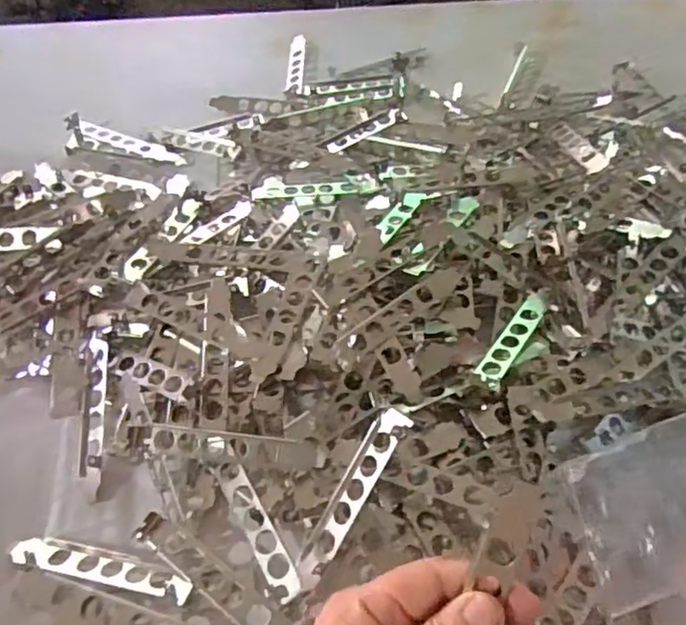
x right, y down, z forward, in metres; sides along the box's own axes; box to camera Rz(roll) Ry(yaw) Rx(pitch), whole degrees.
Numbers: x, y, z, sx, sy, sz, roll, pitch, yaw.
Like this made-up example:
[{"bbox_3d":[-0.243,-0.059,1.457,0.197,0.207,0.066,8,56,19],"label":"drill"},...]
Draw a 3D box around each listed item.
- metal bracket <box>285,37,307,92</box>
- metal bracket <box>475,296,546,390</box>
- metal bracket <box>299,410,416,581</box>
[{"bbox_3d":[-0.051,-0.275,0.677,0.018,0.004,0.110,2,53,0],"label":"metal bracket"},{"bbox_3d":[0.118,0.017,0.423,0.019,0.010,0.115,26,41,19],"label":"metal bracket"},{"bbox_3d":[0.005,0.104,0.354,0.020,0.014,0.107,29,90,21],"label":"metal bracket"}]

